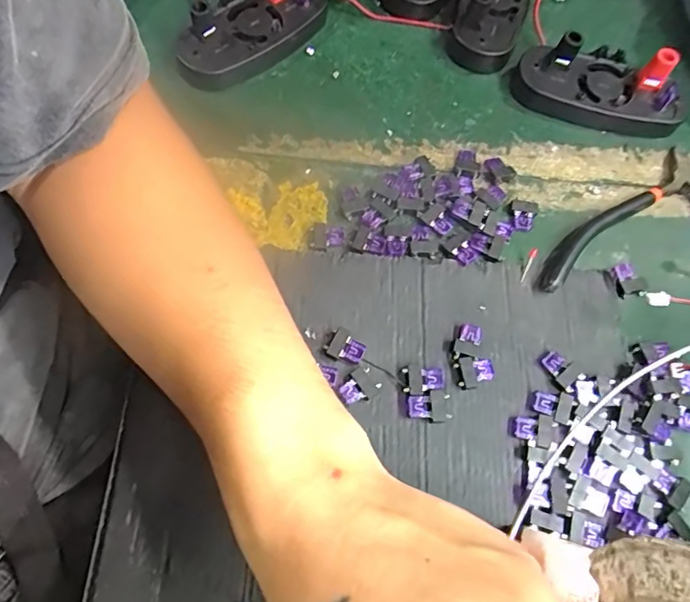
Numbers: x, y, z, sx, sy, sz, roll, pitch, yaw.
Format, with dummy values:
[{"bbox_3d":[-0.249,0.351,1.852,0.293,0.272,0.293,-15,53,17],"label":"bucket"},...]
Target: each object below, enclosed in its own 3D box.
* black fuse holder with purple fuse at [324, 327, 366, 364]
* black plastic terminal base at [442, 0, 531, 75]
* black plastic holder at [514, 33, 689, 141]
[{"bbox_3d":[0.001,0.025,0.277,0.020,0.005,0.015,33,69,11],"label":"black fuse holder with purple fuse"},{"bbox_3d":[0.106,-0.215,0.371,0.049,0.035,0.108,19,67,5],"label":"black plastic terminal base"},{"bbox_3d":[0.172,-0.146,0.348,0.109,0.036,0.048,14,67,3],"label":"black plastic holder"}]

